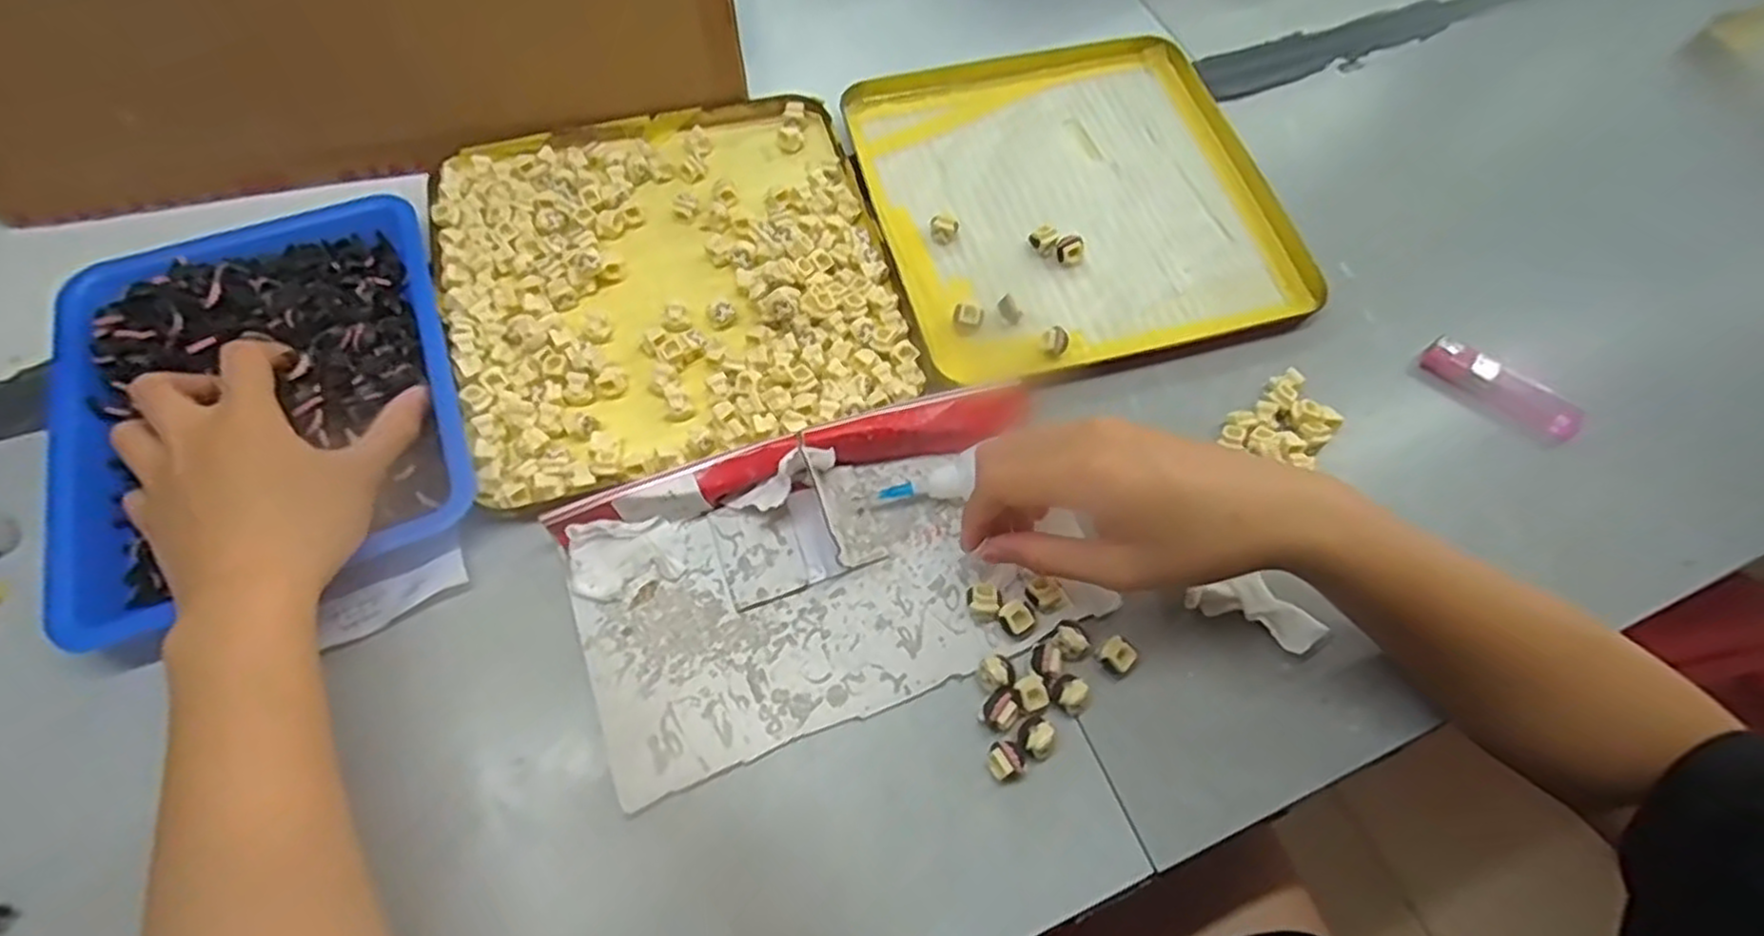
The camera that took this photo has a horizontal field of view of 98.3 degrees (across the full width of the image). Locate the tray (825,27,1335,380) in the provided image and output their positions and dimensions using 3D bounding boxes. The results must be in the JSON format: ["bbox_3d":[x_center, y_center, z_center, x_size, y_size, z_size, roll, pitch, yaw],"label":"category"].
[{"bbox_3d":[0.114,-0.174,0.476,0.235,0.018,0.256,-15,67,-9],"label":"tray"}]

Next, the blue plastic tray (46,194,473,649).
[{"bbox_3d":[-0.304,-0.043,0.372,0.170,0.030,0.222,-21,68,-11],"label":"blue plastic tray"}]

